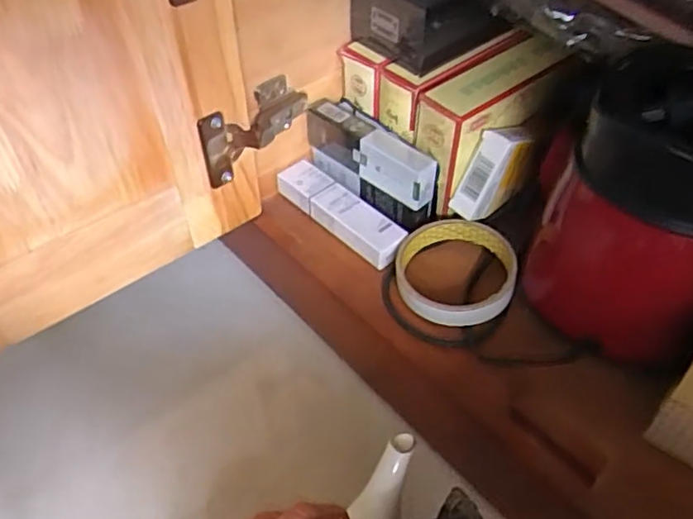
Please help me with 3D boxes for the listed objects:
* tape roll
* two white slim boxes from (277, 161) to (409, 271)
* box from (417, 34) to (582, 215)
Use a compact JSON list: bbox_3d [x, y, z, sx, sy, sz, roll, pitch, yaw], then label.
[{"bbox_3d":[0.077,0.008,0.455,0.085,0.025,0.080,0,48,0],"label":"tape roll"},{"bbox_3d":[-0.005,-0.036,0.505,0.033,0.025,0.124,-36,57,-28],"label":"two white slim boxes"},{"bbox_3d":[0.108,-0.104,0.485,0.121,0.097,0.044,-29,54,-23],"label":"box"}]

